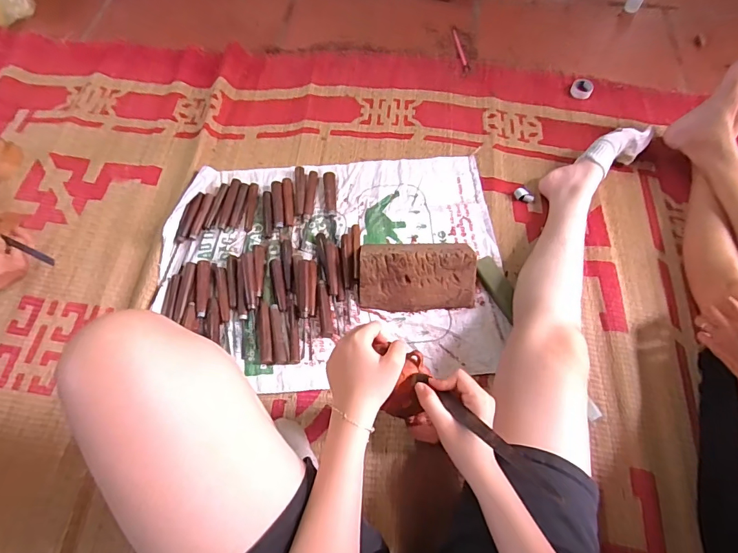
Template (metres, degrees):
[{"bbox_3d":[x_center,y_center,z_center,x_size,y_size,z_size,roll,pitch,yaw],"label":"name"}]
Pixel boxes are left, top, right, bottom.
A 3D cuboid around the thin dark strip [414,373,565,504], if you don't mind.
[{"bbox_3d":[0.120,0.163,0.455,0.013,0.013,0.192,-40,50,-16],"label":"thin dark strip"}]

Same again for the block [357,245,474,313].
[{"bbox_3d":[0.089,-0.009,0.775,0.205,0.069,0.126,3,65,1],"label":"block"}]

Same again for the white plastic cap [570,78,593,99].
[{"bbox_3d":[0.505,-0.445,1.005,0.048,0.025,0.056,28,68,12],"label":"white plastic cap"}]

